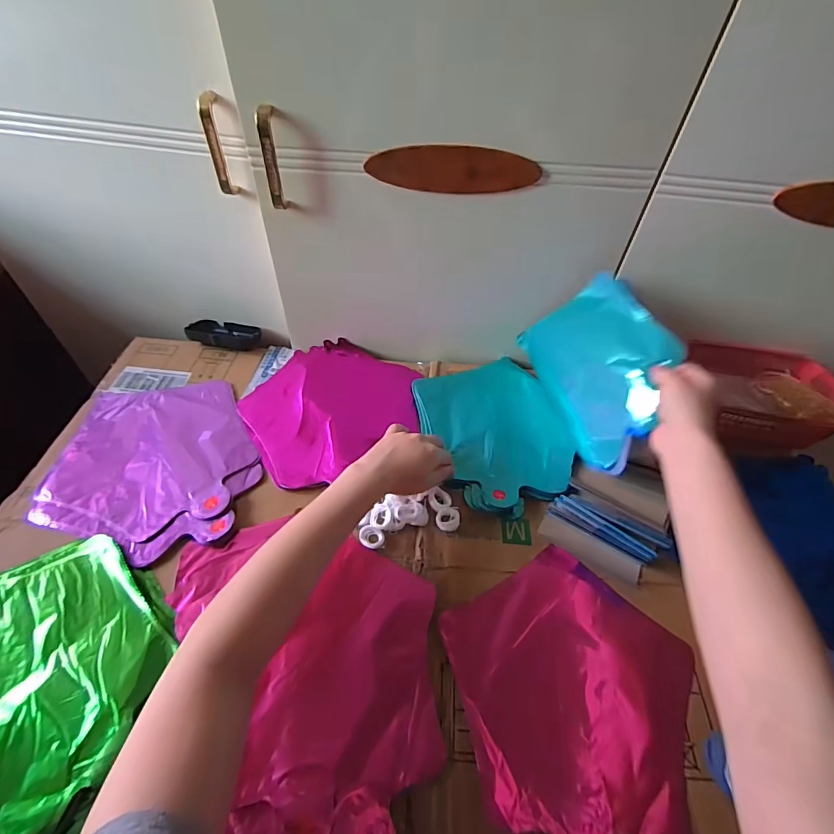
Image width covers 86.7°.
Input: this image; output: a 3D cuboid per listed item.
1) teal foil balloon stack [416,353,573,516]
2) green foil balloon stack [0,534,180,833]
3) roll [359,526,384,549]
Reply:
[{"bbox_3d":[0.108,0.017,0.596,0.199,0.020,0.232,-13,50,-12],"label":"teal foil balloon stack"},{"bbox_3d":[-0.350,0.227,0.396,0.230,0.024,0.223,7,49,5],"label":"green foil balloon stack"},{"bbox_3d":[-0.050,0.133,0.488,0.027,0.005,0.024,1,49,-1],"label":"roll"}]

